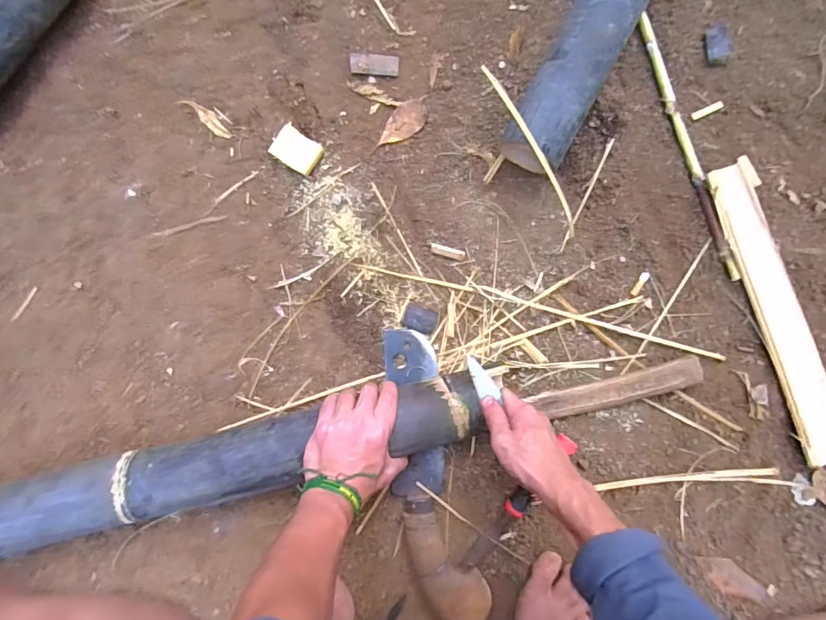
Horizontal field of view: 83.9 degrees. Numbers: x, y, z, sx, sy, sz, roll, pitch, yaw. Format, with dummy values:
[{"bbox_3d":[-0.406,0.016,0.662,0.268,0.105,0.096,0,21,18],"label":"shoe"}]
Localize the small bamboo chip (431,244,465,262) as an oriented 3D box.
[{"bbox_3d":[0.047,-0.078,0.617,0.045,0.004,0.013,15,87,-3],"label":"small bamboo chip"}]

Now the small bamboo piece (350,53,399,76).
[{"bbox_3d":[-0.052,-0.335,0.628,0.066,0.006,0.027,0,88,-4],"label":"small bamboo piece"}]

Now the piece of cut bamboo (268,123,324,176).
[{"bbox_3d":[-0.154,-0.211,0.608,0.059,0.015,0.046,29,86,-2],"label":"piece of cut bamboo"}]

